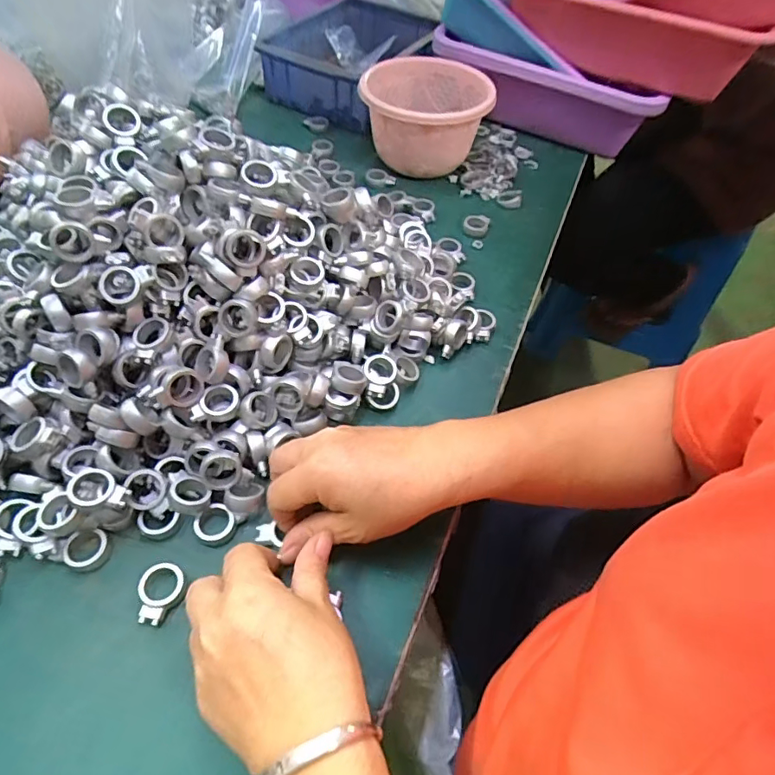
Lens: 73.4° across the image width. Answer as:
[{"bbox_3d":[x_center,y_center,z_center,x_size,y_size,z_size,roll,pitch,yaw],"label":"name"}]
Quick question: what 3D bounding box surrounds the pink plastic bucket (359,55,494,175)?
[{"bbox_3d":[0.039,-0.298,0.586,0.132,0.095,0.132,3,53,-3],"label":"pink plastic bucket"}]

